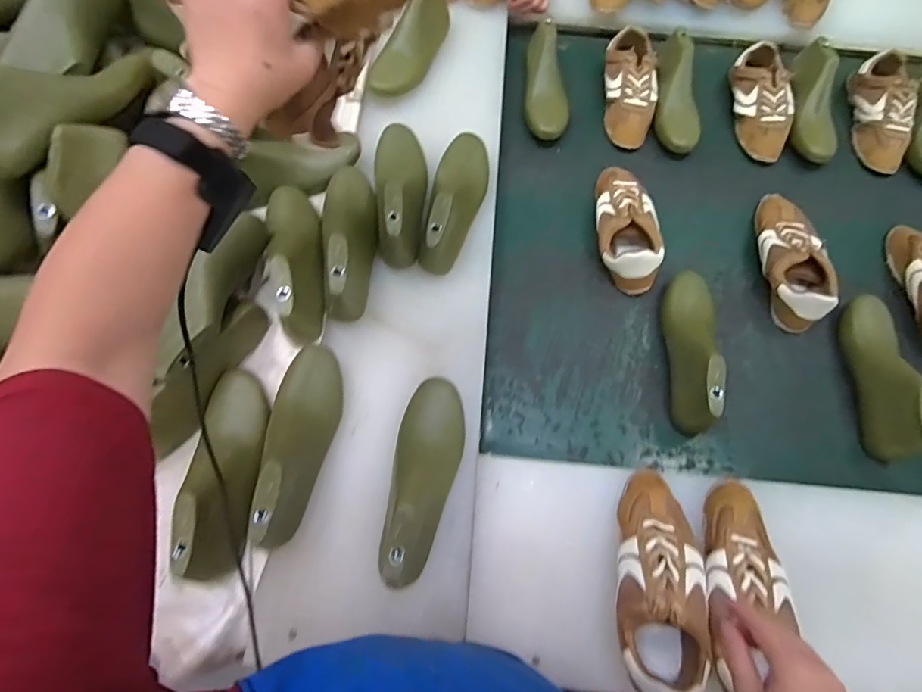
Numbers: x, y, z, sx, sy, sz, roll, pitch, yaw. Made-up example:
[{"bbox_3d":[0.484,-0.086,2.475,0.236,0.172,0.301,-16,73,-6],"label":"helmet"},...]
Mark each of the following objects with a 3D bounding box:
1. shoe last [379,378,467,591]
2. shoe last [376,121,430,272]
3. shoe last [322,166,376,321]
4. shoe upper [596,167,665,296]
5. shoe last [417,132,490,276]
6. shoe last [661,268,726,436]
[{"bbox_3d":[-0.043,0.150,0.539,0.074,0.079,0.227,10,71,2],"label":"shoe last"},{"bbox_3d":[-0.084,-0.232,0.677,0.075,0.081,0.222,-4,69,-3],"label":"shoe last"},{"bbox_3d":[-0.156,-0.160,0.651,0.072,0.088,0.237,-5,69,-3],"label":"shoe last"},{"bbox_3d":[0.263,-0.197,0.738,0.096,0.071,0.224,5,71,0],"label":"shoe upper"},{"bbox_3d":[-0.004,-0.220,0.685,0.080,0.093,0.227,7,69,1],"label":"shoe last"},{"bbox_3d":[0.332,-0.006,0.659,0.087,0.092,0.240,16,72,4],"label":"shoe last"}]

